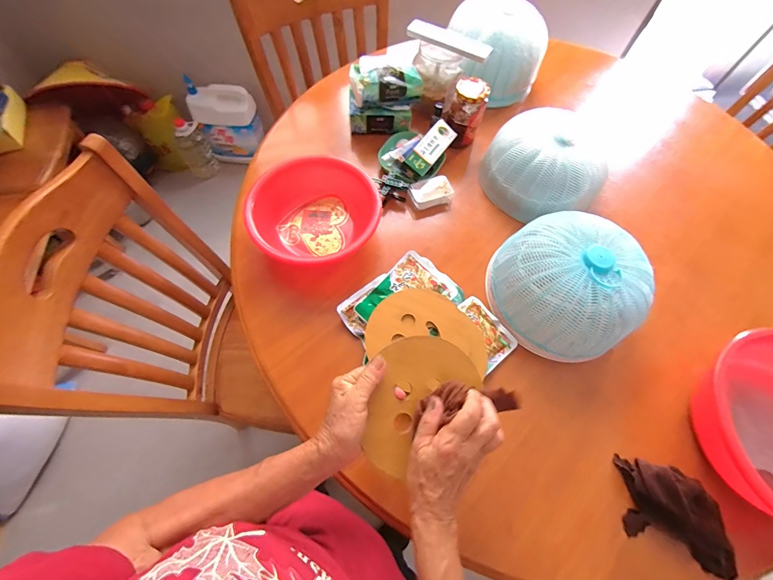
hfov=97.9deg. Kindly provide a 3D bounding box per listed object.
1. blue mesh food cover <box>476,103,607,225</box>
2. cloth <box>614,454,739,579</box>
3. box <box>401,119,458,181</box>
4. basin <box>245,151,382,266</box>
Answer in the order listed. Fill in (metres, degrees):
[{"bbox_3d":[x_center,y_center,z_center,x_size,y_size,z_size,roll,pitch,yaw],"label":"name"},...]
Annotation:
[{"bbox_3d":[0.309,-0.244,0.666,0.217,0.109,0.213,23,68,9],"label":"blue mesh food cover"},{"bbox_3d":[0.397,0.301,0.455,0.152,0.042,0.106,22,68,8],"label":"cloth"},{"bbox_3d":[0.087,-0.285,0.687,0.051,0.032,0.144,40,70,-4],"label":"box"},{"bbox_3d":[-0.127,-0.141,0.622,0.227,0.077,0.196,5,67,1],"label":"basin"}]

